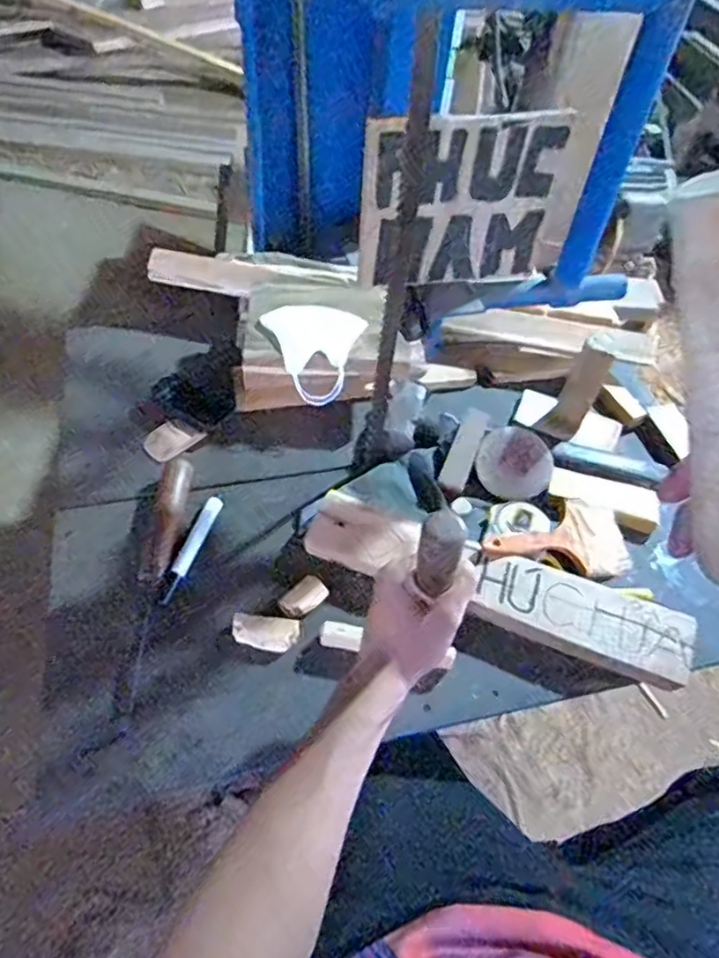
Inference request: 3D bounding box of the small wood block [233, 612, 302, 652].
[{"bbox_3d":[-0.093,0.153,0.628,0.067,0.013,0.032,9,51,2],"label":"small wood block"}]

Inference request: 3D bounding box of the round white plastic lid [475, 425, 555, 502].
[{"bbox_3d":[0.187,-0.019,0.766,0.092,0.010,0.092,0,68,1],"label":"round white plastic lid"}]

